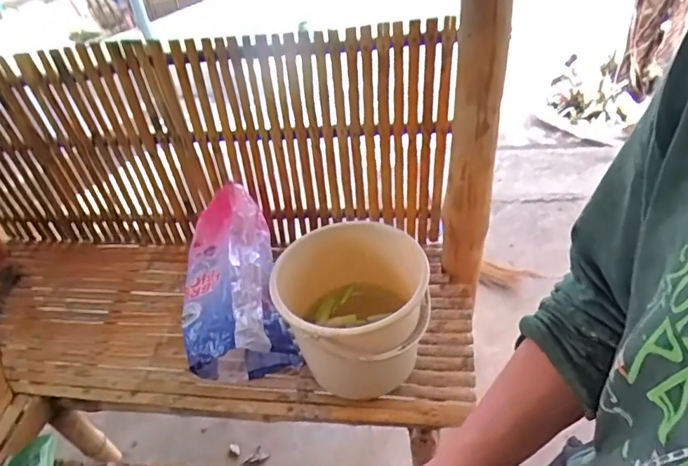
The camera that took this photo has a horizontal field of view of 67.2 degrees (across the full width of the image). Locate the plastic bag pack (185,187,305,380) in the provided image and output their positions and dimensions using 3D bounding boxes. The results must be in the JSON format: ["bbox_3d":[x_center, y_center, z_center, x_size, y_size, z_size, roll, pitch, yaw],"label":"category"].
[{"bbox_3d":[-0.278,0.133,1.303,0.245,0.207,0.493,-15,43,-9],"label":"plastic bag pack"}]

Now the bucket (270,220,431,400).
[{"bbox_3d":[0.026,0.177,1.127,0.303,0.304,0.279,-4,42,3],"label":"bucket"}]

